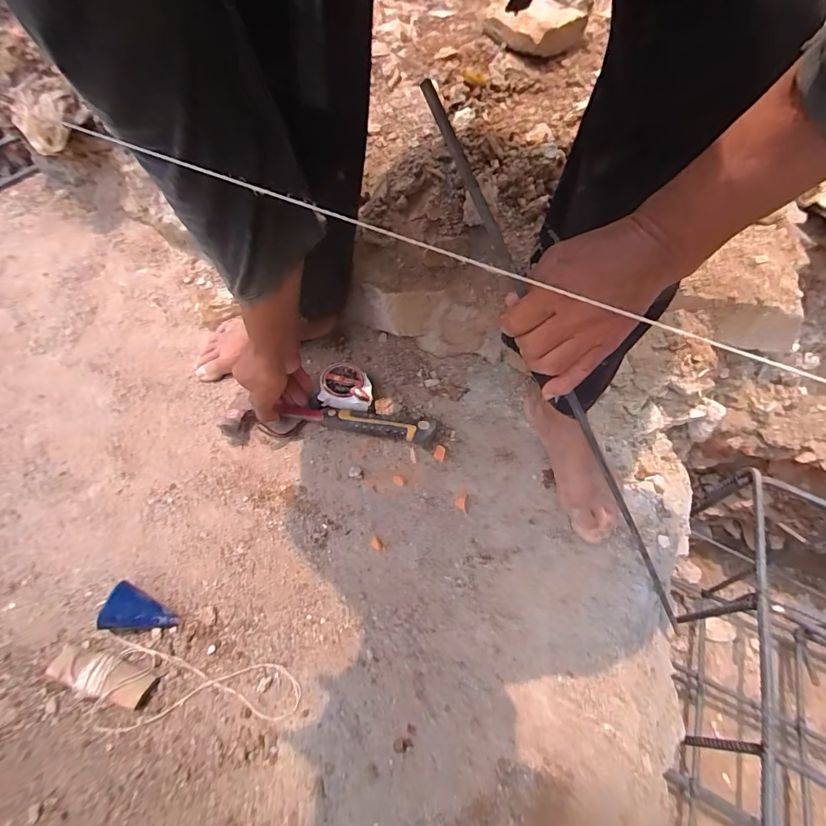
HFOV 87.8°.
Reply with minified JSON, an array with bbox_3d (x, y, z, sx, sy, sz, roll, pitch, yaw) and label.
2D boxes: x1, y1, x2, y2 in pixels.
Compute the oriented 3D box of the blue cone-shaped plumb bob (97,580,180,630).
[{"bbox_3d":[-0.278,0.206,0.438,0.063,0.036,0.042,16,55,7],"label":"blue cone-shaped plumb bob"}]

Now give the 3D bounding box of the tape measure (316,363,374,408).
[{"bbox_3d":[-0.096,-0.036,0.622,0.072,0.038,0.071,3,55,-2],"label":"tape measure"}]

